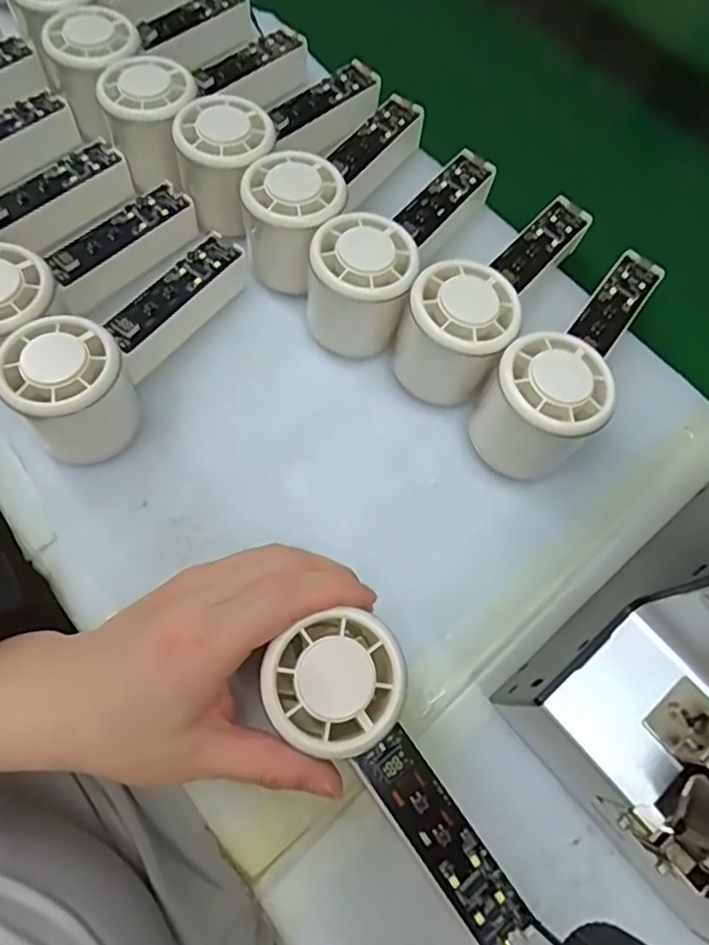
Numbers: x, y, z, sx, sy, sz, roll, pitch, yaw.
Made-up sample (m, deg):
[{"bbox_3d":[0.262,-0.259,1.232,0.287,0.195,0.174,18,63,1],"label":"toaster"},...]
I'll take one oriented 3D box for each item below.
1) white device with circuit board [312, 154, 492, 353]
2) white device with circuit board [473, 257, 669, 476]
[{"bbox_3d":[0.028,-0.135,0.358,0.054,0.055,0.155,29,71,11],"label":"white device with circuit board"},{"bbox_3d":[0.117,-0.066,0.333,0.053,0.060,0.153,29,71,11],"label":"white device with circuit board"}]

